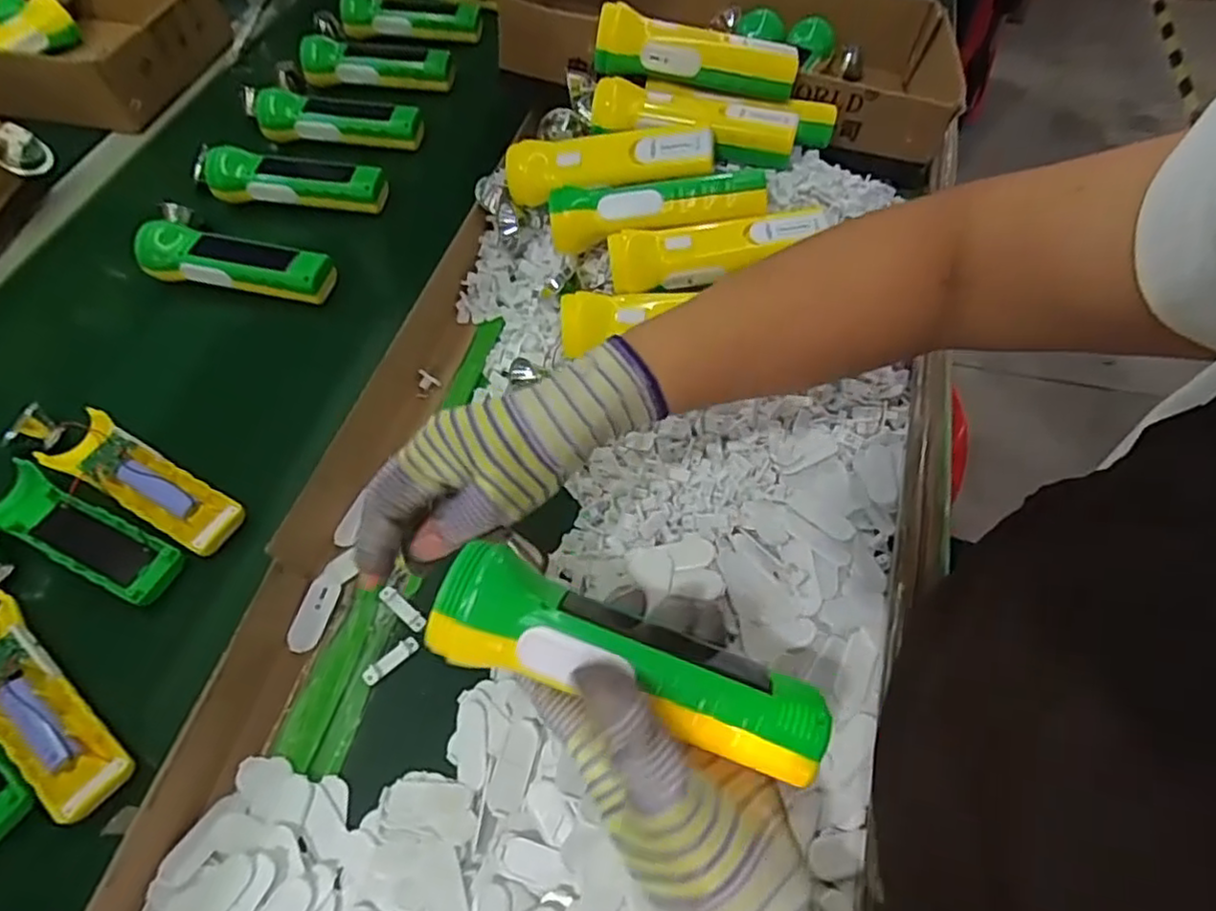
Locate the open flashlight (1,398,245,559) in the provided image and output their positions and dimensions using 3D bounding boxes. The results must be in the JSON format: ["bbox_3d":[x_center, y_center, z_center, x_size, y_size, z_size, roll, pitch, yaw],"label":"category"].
[{"bbox_3d":[-0.358,0.007,0.502,0.205,0.031,0.046,24,62,18],"label":"open flashlight"}]

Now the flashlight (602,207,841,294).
[{"bbox_3d":[0.080,-0.153,0.510,0.156,0.035,0.042,-4,58,1],"label":"flashlight"}]

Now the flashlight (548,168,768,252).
[{"bbox_3d":[0.037,-0.194,0.521,0.164,0.037,0.053,-6,58,0],"label":"flashlight"}]

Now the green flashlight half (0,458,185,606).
[{"bbox_3d":[-0.372,0.055,0.483,0.153,0.024,0.045,20,61,15],"label":"green flashlight half"}]

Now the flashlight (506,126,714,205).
[{"bbox_3d":[-0.001,-0.228,0.540,0.163,0.048,0.044,2,58,5],"label":"flashlight"}]

